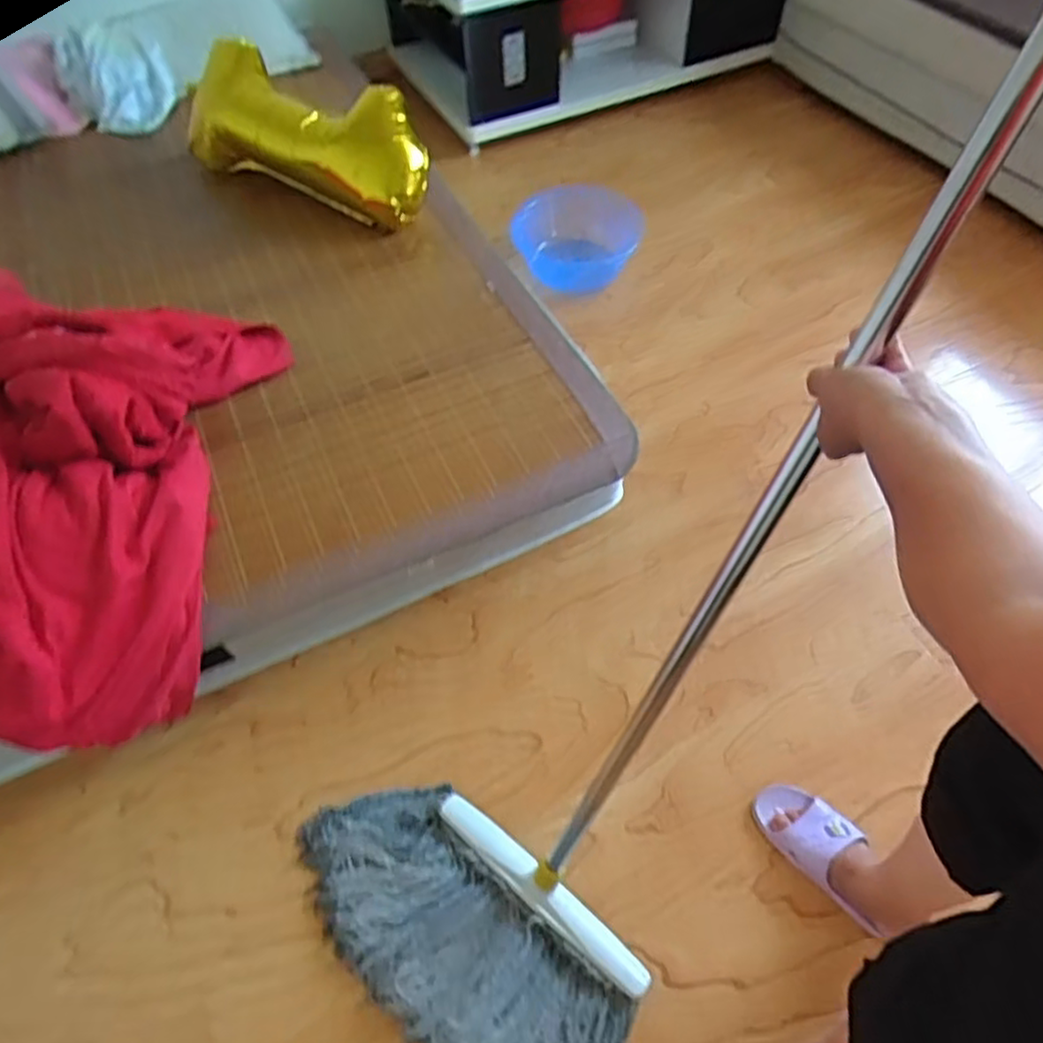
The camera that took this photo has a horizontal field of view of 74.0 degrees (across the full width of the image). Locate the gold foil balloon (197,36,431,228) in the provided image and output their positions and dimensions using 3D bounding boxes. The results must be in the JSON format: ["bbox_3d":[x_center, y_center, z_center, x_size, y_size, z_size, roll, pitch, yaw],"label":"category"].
[{"bbox_3d":[-0.449,-0.802,1.442,0.519,0.251,0.133,20,59,15],"label":"gold foil balloon"}]

